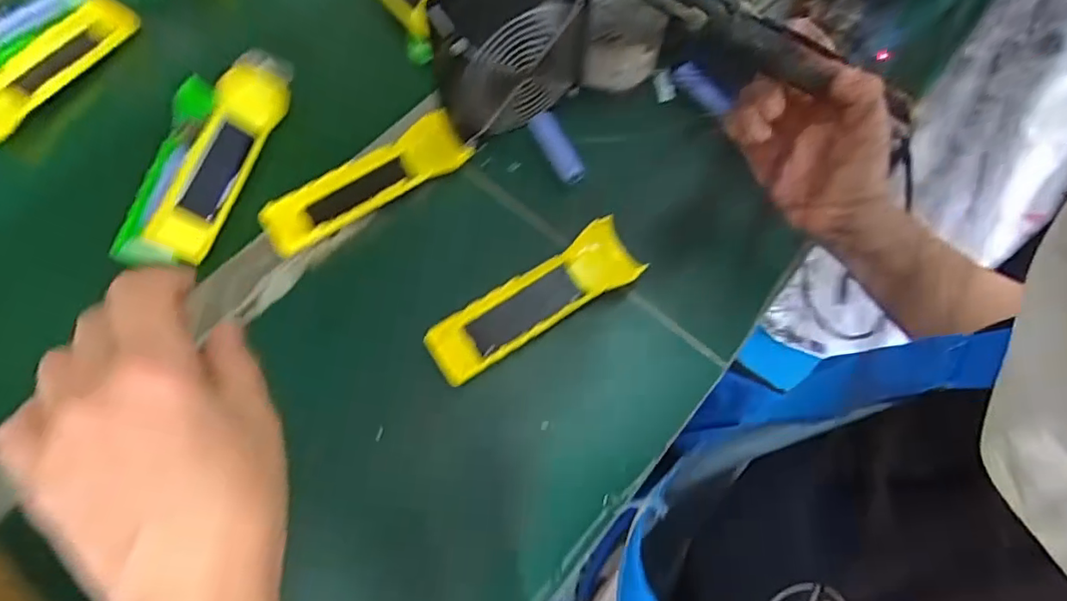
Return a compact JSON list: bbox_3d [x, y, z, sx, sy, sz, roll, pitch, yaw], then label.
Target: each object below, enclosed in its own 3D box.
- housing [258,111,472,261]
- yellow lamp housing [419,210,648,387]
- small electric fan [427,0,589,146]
[{"bbox_3d":[-0.130,-0.095,0.436,0.167,0.022,0.051,-31,70,-13],"label":"housing"},{"bbox_3d":[0.001,0.000,0.406,0.164,0.024,0.046,-30,70,-13],"label":"yellow lamp housing"},{"bbox_3d":[-0.018,-0.188,0.424,0.120,0.105,0.049,-32,70,-14],"label":"small electric fan"}]

